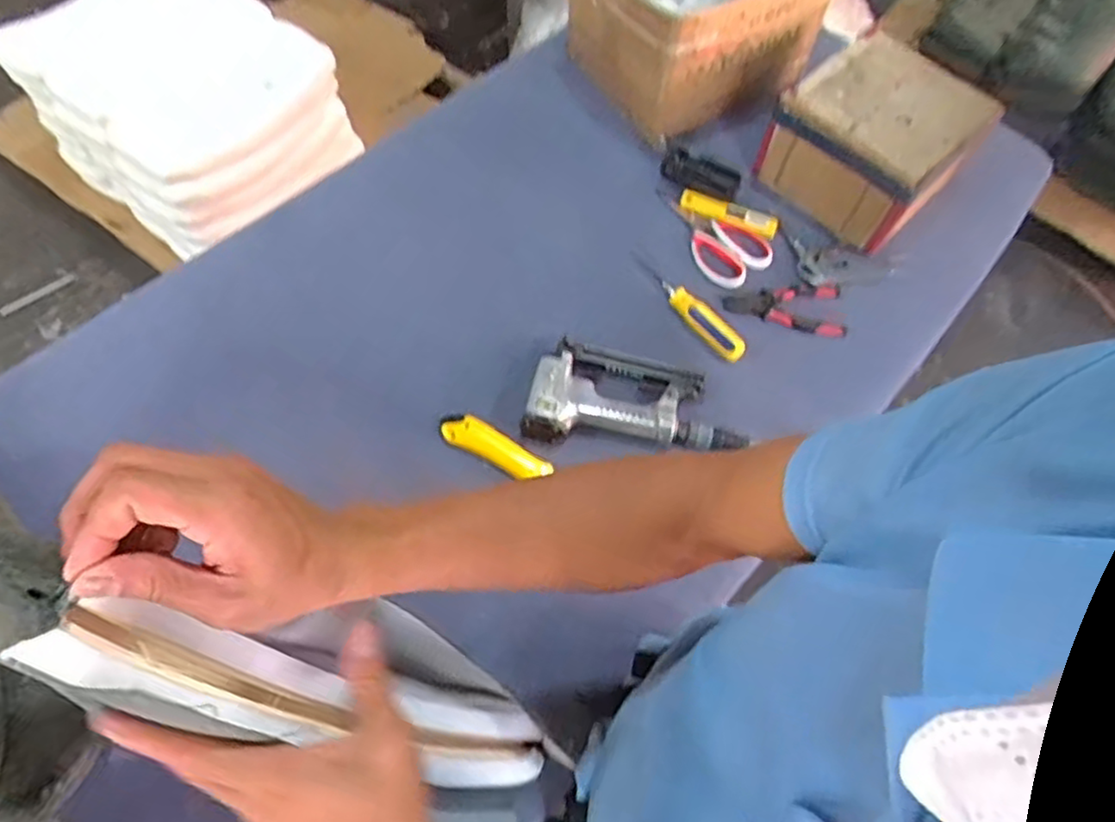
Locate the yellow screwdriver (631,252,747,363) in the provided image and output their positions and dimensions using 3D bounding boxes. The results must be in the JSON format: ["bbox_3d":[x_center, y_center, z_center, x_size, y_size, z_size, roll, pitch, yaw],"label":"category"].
[{"bbox_3d":[0.164,-0.134,0.842,0.034,0.028,0.182,-30,68,-17],"label":"yellow screwdriver"}]

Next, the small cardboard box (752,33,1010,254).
[{"bbox_3d":[0.390,-0.332,0.865,0.216,0.140,0.196,-39,71,-20],"label":"small cardboard box"}]

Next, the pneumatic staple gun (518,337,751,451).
[{"bbox_3d":[0.088,-0.008,0.781,0.237,0.040,0.124,12,62,3],"label":"pneumatic staple gun"}]

